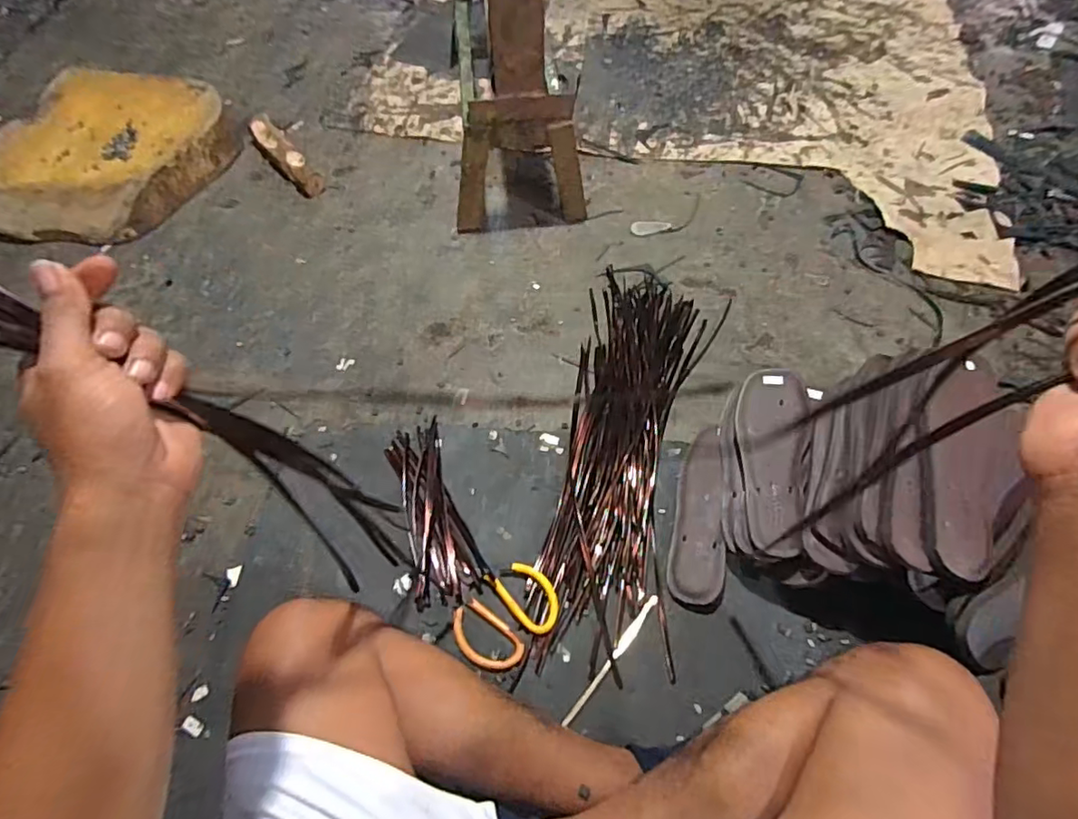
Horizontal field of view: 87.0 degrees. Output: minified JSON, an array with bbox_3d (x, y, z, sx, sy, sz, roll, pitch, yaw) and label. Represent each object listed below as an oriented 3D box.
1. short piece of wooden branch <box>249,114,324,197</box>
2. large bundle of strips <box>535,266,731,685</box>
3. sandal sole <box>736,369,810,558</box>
[{"bbox_3d":[-0.549,-0.547,1.217,0.062,0.047,0.275,-35,63,-17],"label":"short piece of wooden branch"},{"bbox_3d":[0.147,0.033,0.826,0.212,0.043,0.651,8,57,9],"label":"large bundle of strips"},{"bbox_3d":[0.287,0.058,0.709,0.084,0.021,0.247,4,62,25],"label":"sandal sole"}]

